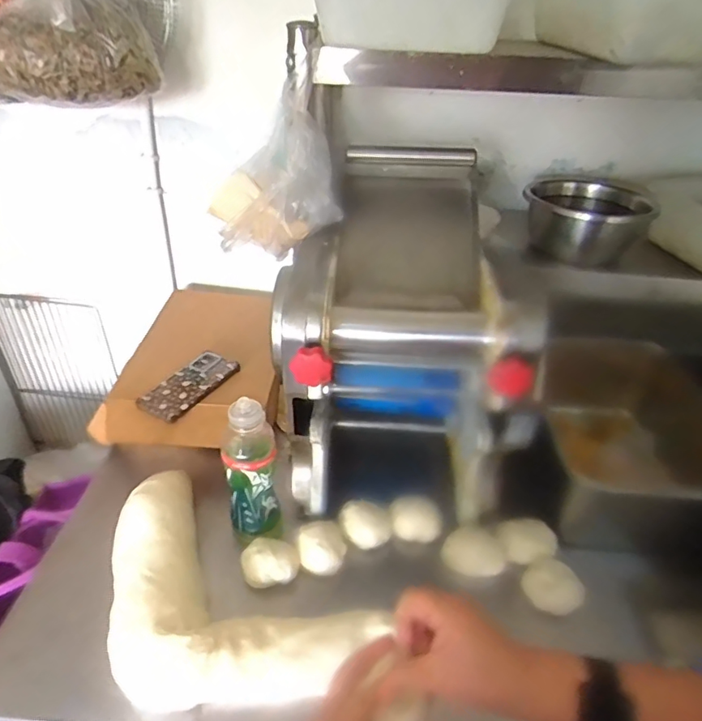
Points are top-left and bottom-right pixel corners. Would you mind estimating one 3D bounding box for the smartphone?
[{"bbox_3d":[-0.262,0.037,0.859,0.081,0.011,0.169,20,38,23],"label":"smartphone"}]

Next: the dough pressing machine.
[{"bbox_3d":[0.073,-0.033,0.721,0.307,0.382,0.343,3,35,0],"label":"dough pressing machine"}]

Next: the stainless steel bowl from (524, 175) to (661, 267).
[{"bbox_3d":[0.375,-0.222,0.848,0.185,0.092,0.188,15,37,17],"label":"stainless steel bowl"}]

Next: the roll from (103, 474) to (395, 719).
[{"bbox_3d":[-0.168,0.283,0.616,0.346,0.070,0.209,22,39,26],"label":"roll"}]

